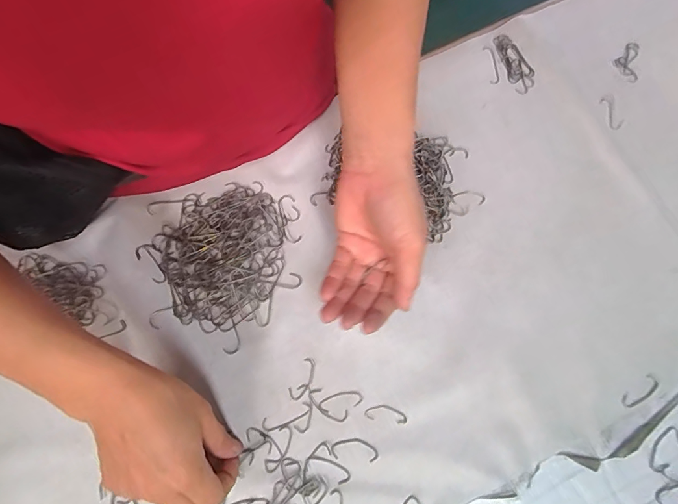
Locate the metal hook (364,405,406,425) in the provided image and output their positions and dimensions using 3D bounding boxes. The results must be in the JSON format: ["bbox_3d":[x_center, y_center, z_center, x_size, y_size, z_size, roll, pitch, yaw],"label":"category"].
[{"bbox_3d":[0.039,0.135,0.332,0.035,0.004,0.013,10,75,1],"label":"metal hook"}]

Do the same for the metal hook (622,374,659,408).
[{"bbox_3d":[0.258,0.120,0.342,0.038,0.004,0.013,-33,78,-9],"label":"metal hook"}]

